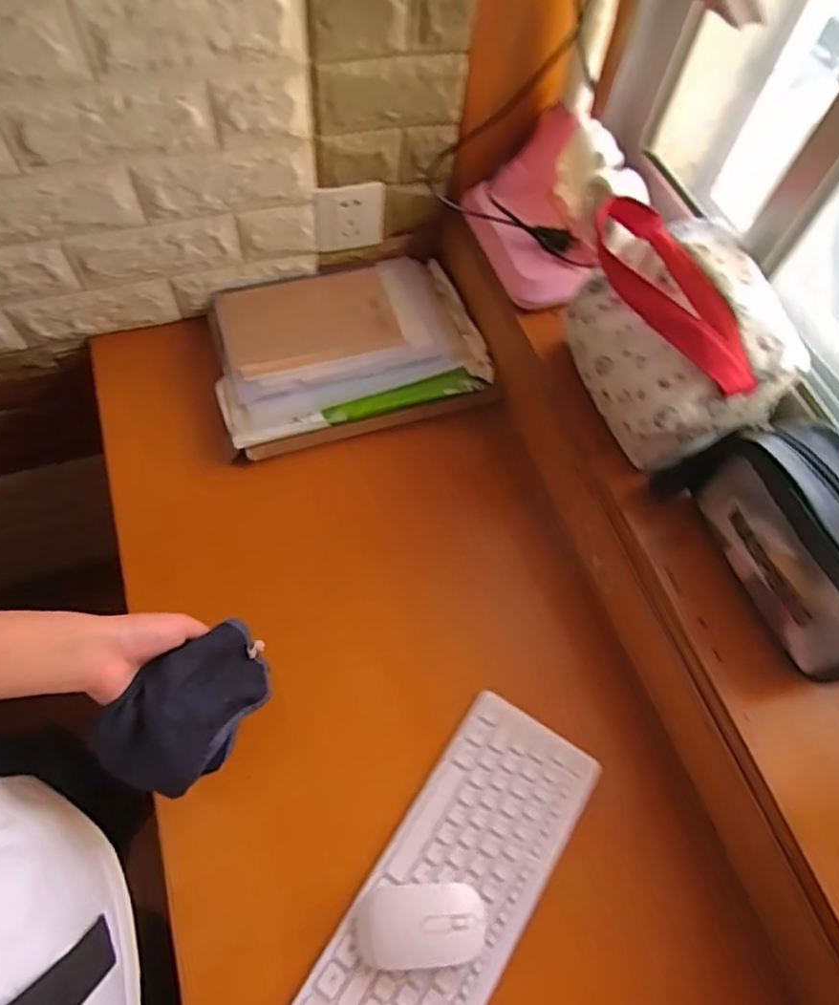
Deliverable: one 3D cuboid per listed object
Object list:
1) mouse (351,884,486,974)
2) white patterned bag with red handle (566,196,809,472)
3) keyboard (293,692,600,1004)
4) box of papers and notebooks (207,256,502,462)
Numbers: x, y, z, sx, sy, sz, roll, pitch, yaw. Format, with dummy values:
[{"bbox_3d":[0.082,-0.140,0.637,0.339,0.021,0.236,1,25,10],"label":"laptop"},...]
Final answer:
[{"bbox_3d":[0.002,0.357,0.519,0.108,0.025,0.057,-3,63,-5],"label":"mouse"},{"bbox_3d":[0.250,-0.173,0.606,0.158,0.122,0.231,-13,65,-10],"label":"white patterned bag with red handle"},{"bbox_3d":[0.002,0.377,0.522,0.128,0.018,0.426,32,64,12],"label":"keyboard"},{"bbox_3d":[-0.092,-0.204,0.790,0.333,0.052,0.238,-14,65,-11],"label":"box of papers and notebooks"}]

